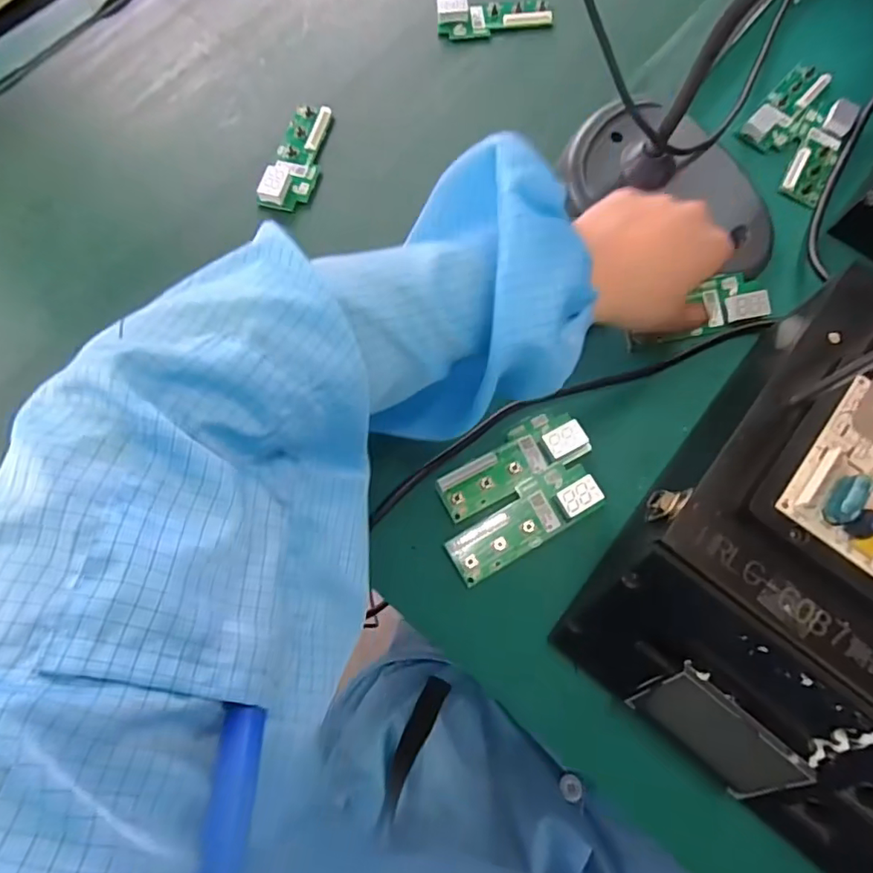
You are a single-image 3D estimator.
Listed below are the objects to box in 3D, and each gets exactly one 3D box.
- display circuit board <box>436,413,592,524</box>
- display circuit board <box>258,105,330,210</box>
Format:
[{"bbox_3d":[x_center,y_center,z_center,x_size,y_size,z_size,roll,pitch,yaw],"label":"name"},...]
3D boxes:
[{"bbox_3d":[0.048,0.016,0.341,0.098,0.011,0.036,-31,74,-8],"label":"display circuit board"},{"bbox_3d":[-0.107,-0.219,0.419,0.034,0.015,0.100,12,73,6],"label":"display circuit board"}]

